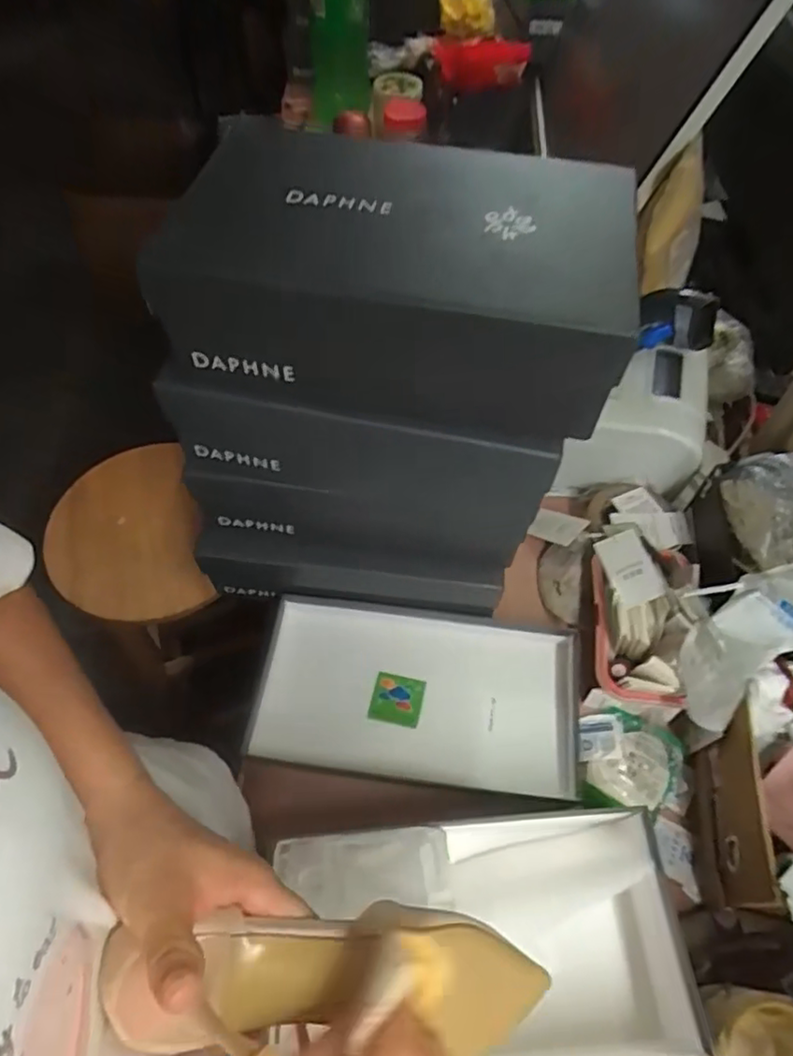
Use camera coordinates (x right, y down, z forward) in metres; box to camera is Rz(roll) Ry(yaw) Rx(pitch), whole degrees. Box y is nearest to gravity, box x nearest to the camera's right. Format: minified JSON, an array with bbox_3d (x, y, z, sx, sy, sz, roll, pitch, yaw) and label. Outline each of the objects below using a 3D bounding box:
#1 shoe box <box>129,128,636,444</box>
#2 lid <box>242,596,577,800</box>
[{"bbox_3d":[0.003,-0.177,0.432,0.295,0.101,0.175,9,58,6],"label":"shoe box"},{"bbox_3d":[0.020,0.160,0.599,0.303,0.032,0.160,6,58,4],"label":"lid"}]

